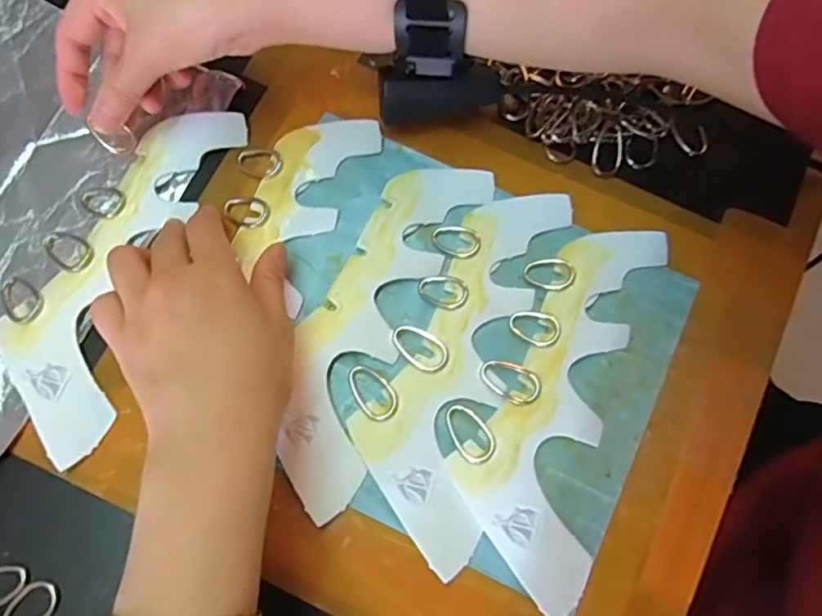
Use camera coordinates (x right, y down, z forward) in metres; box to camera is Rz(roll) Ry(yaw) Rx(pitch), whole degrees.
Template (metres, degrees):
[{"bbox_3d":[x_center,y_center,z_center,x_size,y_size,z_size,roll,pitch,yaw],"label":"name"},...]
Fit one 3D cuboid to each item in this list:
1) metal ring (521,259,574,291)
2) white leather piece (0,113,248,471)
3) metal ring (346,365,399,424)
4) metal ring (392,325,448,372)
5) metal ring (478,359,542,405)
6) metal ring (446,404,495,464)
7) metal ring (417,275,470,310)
[{"bbox_3d":[0.082,-0.020,0.346,0.029,0.005,0.020,8,74,1],"label":"metal ring"},{"bbox_3d":[-0.172,-0.027,0.342,0.077,0.009,0.216,21,75,4],"label":"white leather piece"},{"bbox_3d":[-0.022,0.047,0.325,0.020,0.004,0.035,-36,78,-10],"label":"metal ring"},{"bbox_3d":[0.005,0.022,0.331,0.034,0.004,0.021,36,77,8],"label":"metal ring"},{"bbox_3d":[0.055,0.040,0.327,0.034,0.004,0.021,36,77,8],"label":"metal ring"},{"bbox_3d":[0.032,0.068,0.319,0.020,0.004,0.033,-36,78,-11],"label":"metal ring"},{"bbox_3d":[0.019,-0.011,0.343,0.030,0.004,0.020,28,84,15],"label":"metal ring"}]

